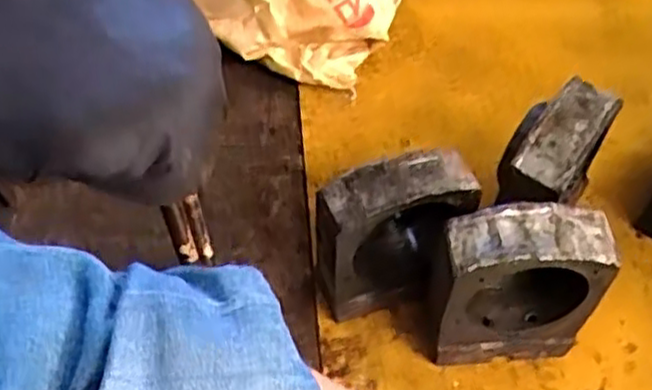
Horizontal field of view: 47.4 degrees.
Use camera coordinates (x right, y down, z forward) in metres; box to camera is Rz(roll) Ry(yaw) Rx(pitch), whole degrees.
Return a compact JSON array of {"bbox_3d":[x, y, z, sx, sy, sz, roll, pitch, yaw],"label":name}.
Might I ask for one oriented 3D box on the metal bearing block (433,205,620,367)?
[{"bbox_3d":[0.191,0.096,0.766,0.157,0.201,0.076,-3,52,-6],"label":"metal bearing block"}]

